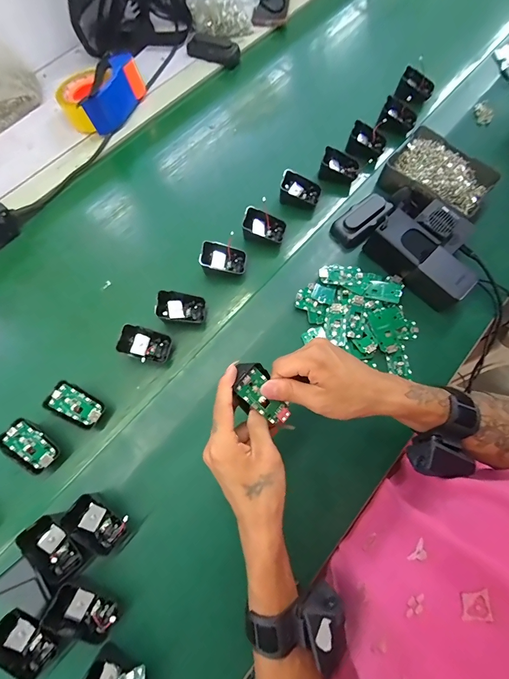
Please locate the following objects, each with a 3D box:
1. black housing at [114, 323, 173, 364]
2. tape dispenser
[{"bbox_3d":[-0.152,0.008,0.466,0.063,0.039,0.046,12,72,7],"label":"black housing"},{"bbox_3d":[-0.292,-0.464,0.618,0.106,0.065,0.146,34,76,13],"label":"tape dispenser"}]

